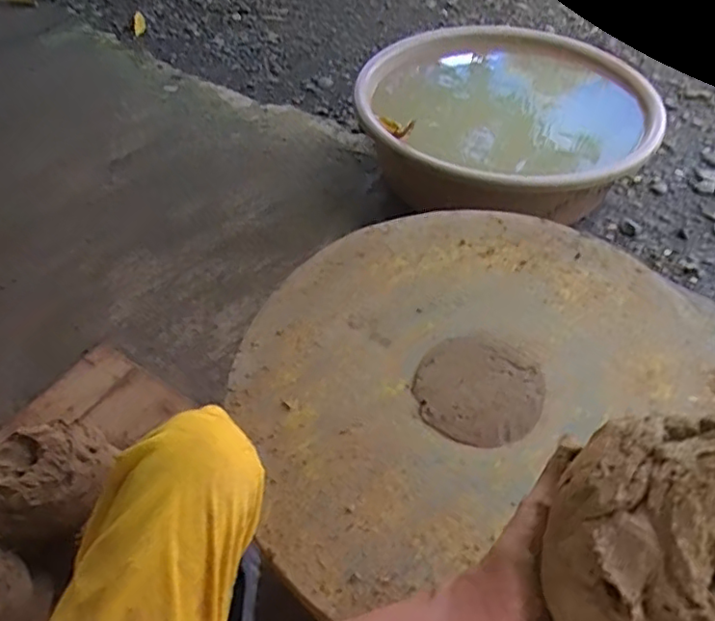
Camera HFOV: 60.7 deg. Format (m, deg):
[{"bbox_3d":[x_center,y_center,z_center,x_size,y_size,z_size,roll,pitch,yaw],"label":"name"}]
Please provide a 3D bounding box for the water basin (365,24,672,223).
[{"bbox_3d":[0.288,-0.377,1.283,0.549,0.223,0.549,-1,50,2],"label":"water basin"}]

